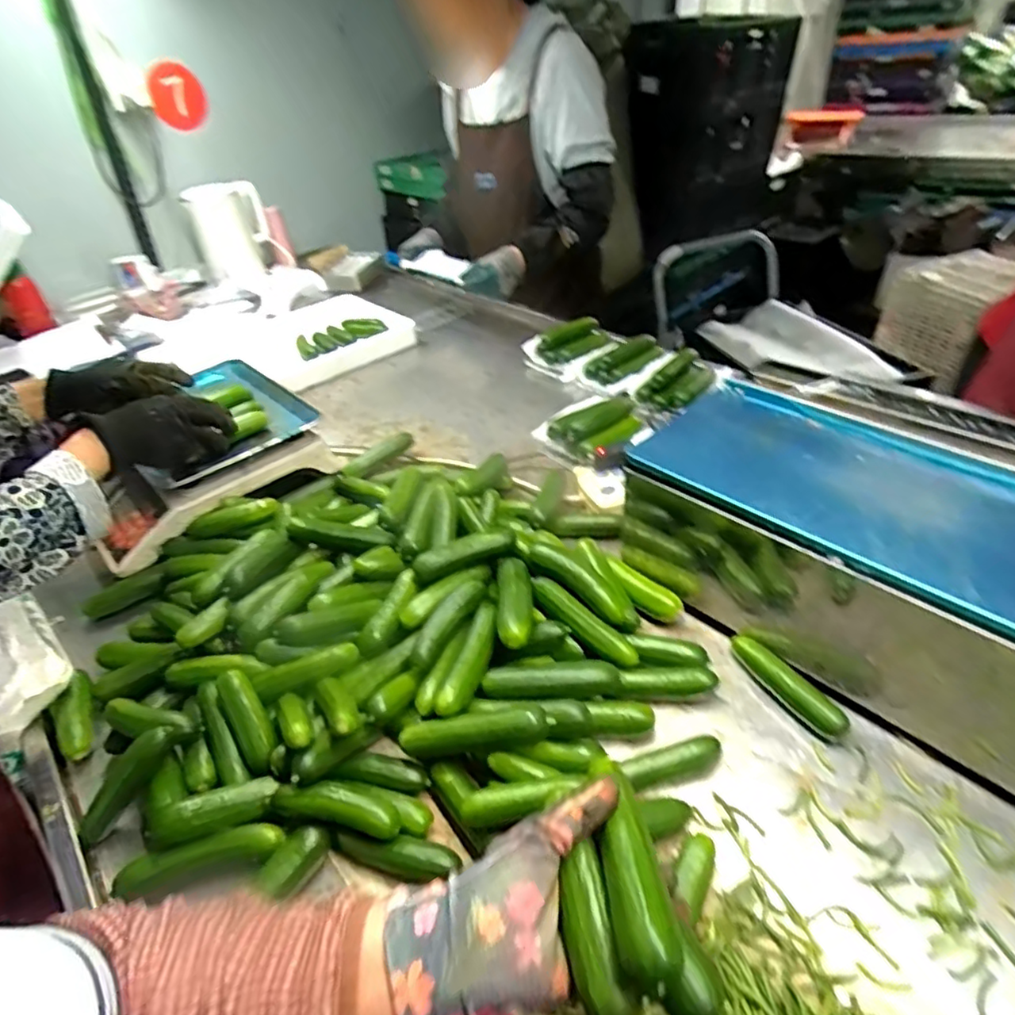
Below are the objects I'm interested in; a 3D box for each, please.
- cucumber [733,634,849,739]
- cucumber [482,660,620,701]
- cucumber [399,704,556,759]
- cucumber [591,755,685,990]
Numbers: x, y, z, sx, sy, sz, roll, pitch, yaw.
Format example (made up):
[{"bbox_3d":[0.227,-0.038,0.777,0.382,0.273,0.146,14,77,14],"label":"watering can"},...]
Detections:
[{"bbox_3d":[0.265,0.168,0.569,0.035,0.023,0.118,-24,42,-21],"label":"cucumber"},{"bbox_3d":[0.041,0.161,0.549,0.121,0.028,0.032,-5,38,2],"label":"cucumber"},{"bbox_3d":[-0.029,0.189,0.507,0.130,0.027,0.029,-13,37,13],"label":"cucumber"},{"bbox_3d":[0.064,0.190,0.320,0.028,0.033,0.108,-7,36,-1],"label":"cucumber"}]

